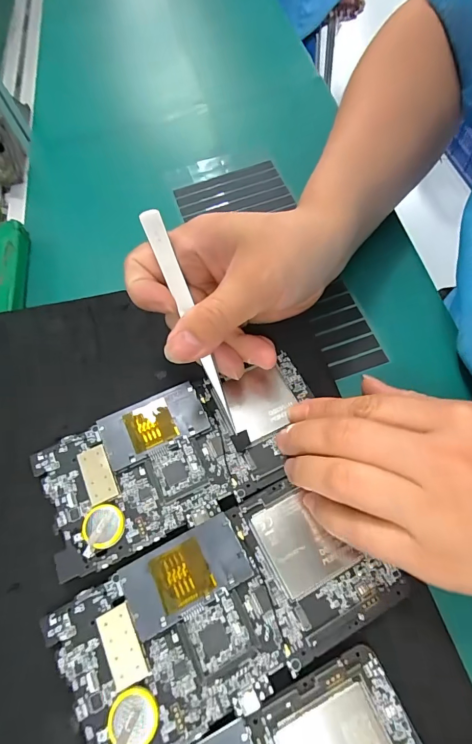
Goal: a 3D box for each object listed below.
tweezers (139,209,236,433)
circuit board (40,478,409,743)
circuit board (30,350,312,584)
[{"bbox_3d":[-0.024,-0.026,0.211,0.010,0.004,0.122,-22,98,-11],"label":"tweezers"},{"bbox_3d":[-0.006,0.109,0.179,0.146,0.006,0.071,-25,64,-13],"label":"circuit board"},{"bbox_3d":[-0.027,0.040,0.213,0.152,0.009,0.075,-27,64,-13],"label":"circuit board"}]

